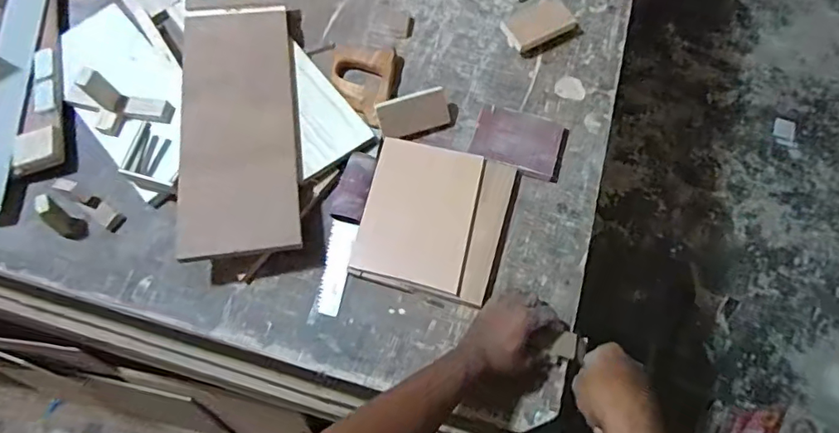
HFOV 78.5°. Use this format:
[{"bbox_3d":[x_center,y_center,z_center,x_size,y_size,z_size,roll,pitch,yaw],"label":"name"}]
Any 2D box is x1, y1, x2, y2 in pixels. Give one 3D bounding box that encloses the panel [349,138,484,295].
[{"bbox_3d":[-0.001,-0.007,0.727,0.149,0.013,0.197,12,78,5],"label":"panel"}]

